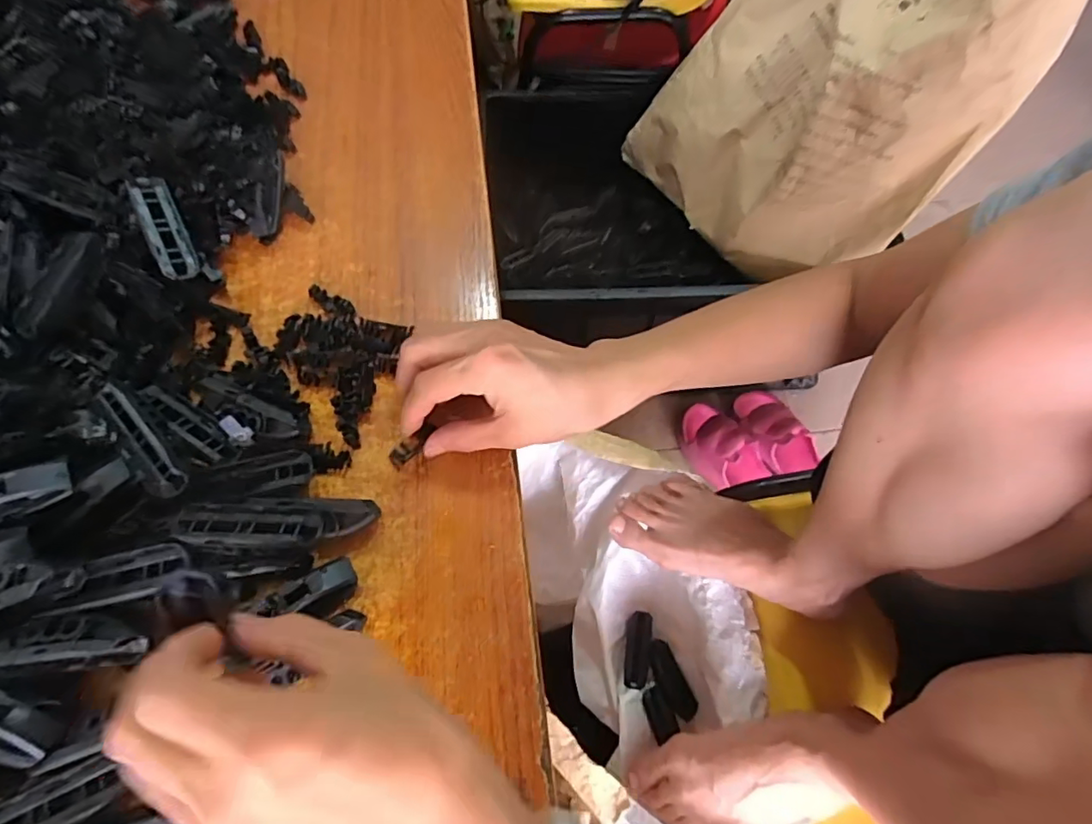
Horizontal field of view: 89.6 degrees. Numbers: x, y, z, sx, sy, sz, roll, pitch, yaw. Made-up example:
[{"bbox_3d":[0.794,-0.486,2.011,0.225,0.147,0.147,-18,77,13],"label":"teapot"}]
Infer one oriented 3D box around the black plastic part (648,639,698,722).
[{"bbox_3d":[0.122,0.261,0.534,0.028,0.010,0.074,-24,67,-12],"label":"black plastic part"}]

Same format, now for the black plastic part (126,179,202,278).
[{"bbox_3d":[-0.238,-0.116,0.342,0.021,0.009,0.071,-25,83,-11],"label":"black plastic part"}]

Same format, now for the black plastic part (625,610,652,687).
[{"bbox_3d":[0.090,0.232,0.537,0.024,0.009,0.071,5,87,1],"label":"black plastic part"}]

